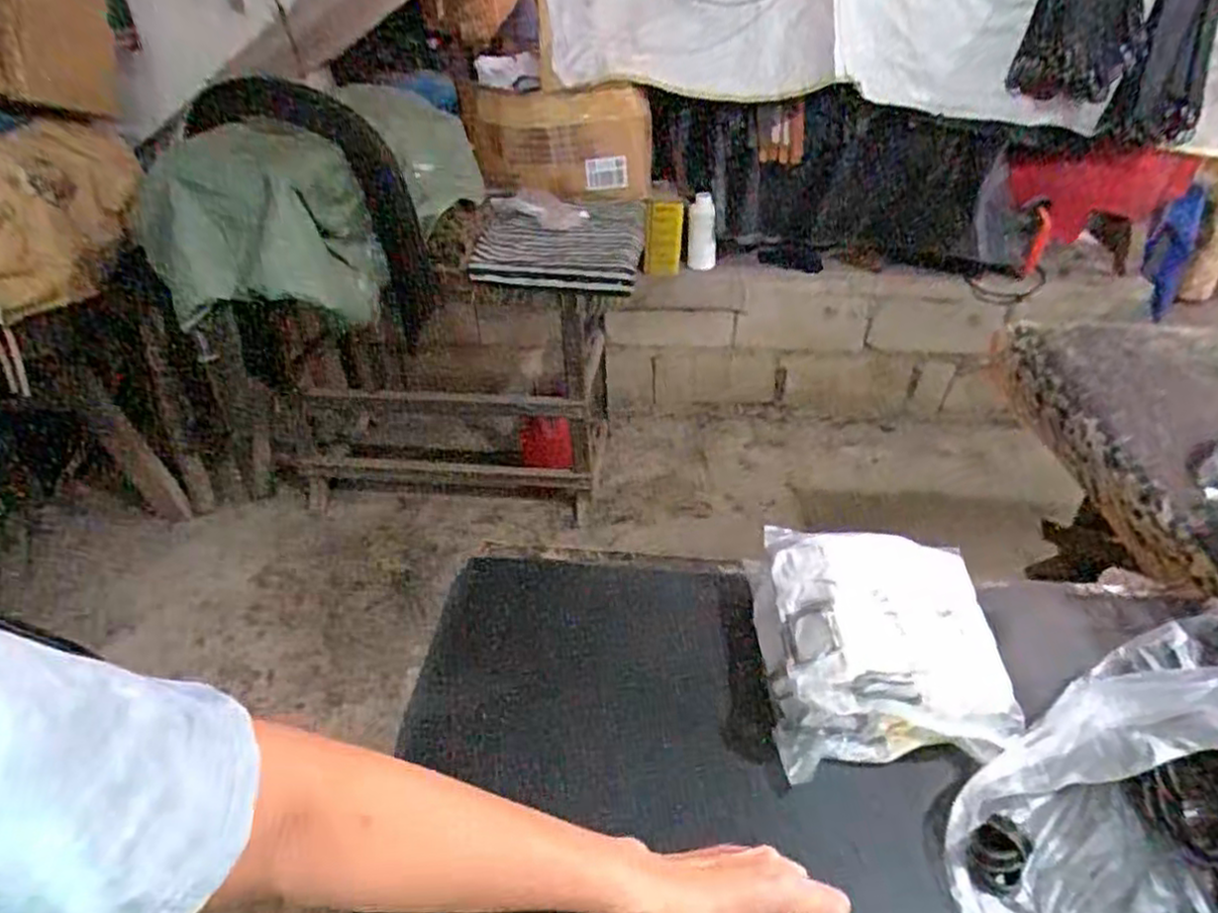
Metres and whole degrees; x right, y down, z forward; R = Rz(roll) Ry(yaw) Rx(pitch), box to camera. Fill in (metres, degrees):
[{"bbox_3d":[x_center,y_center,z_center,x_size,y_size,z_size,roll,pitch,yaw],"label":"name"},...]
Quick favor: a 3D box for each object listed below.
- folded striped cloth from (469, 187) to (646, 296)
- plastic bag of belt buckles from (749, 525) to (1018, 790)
[{"bbox_3d":[-0.107,-0.465,1.524,0.349,0.128,0.310,5,36,6],"label":"folded striped cloth"},{"bbox_3d":[0.225,0.149,0.595,0.184,0.086,0.200,-1,36,-1],"label":"plastic bag of belt buckles"}]

